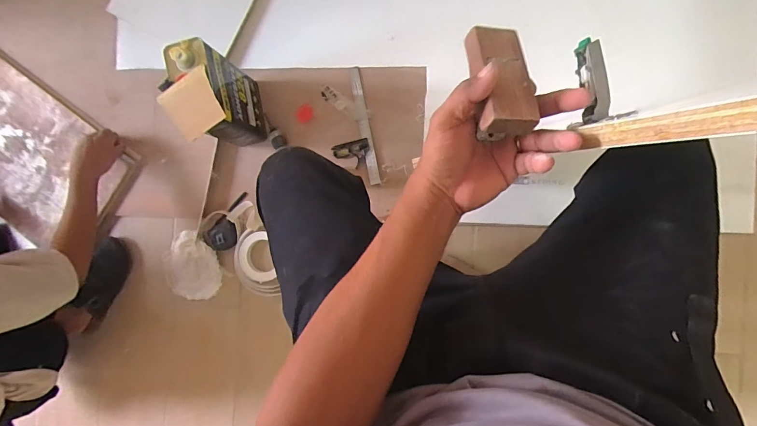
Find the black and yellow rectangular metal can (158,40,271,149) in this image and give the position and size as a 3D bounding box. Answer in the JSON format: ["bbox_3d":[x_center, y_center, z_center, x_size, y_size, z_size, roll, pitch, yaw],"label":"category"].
[{"bbox_3d":[-0.365,-0.249,0.868,0.108,0.268,0.188,-12,89,7],"label":"black and yellow rectangular metal can"}]

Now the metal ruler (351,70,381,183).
[{"bbox_3d":[-0.035,-0.218,0.948,0.029,0.009,0.294,-11,89,11],"label":"metal ruler"}]

